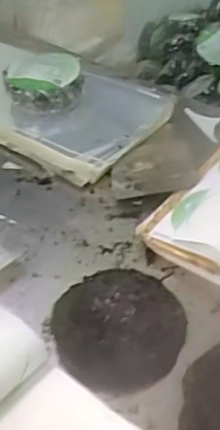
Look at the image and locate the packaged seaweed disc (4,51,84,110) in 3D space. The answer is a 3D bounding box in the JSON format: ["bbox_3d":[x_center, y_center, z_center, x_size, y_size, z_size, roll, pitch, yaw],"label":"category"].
[{"bbox_3d":[-0.141,-0.293,1.215,0.165,0.051,0.167,0,43,0],"label":"packaged seaweed disc"}]

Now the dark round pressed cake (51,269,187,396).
[{"bbox_3d":[0.011,0.160,0.838,0.186,0.021,0.202,0,43,0],"label":"dark round pressed cake"}]

